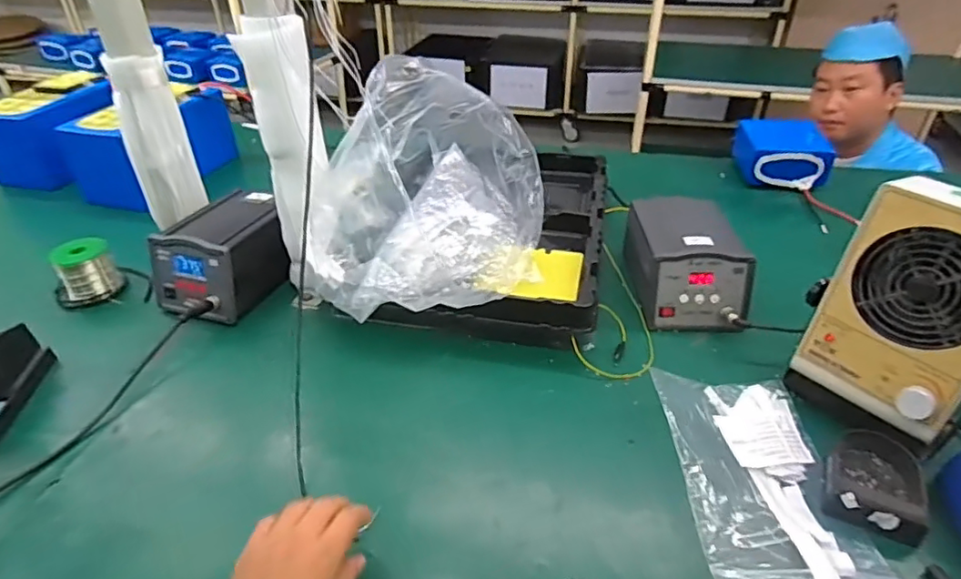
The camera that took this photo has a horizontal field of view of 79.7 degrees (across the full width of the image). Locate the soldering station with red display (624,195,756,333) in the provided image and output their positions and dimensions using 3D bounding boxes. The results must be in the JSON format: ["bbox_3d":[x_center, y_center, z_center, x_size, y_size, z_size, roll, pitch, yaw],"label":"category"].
[{"bbox_3d":[0.280,-0.040,0.798,0.130,0.103,0.205,-2,36,-2],"label":"soldering station with red display"}]

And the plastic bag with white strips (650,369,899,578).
[{"bbox_3d":[0.268,0.177,0.559,0.160,0.017,0.231,7,39,-7],"label":"plastic bag with white strips"}]

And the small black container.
[{"bbox_3d":[0.381,0.181,0.557,0.081,0.038,0.113,18,39,24],"label":"small black container"}]

